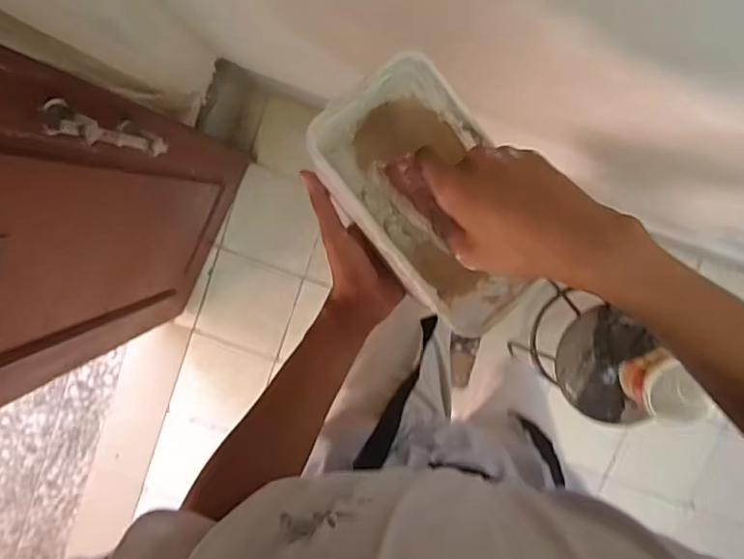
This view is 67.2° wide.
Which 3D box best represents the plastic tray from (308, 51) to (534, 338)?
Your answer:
[{"bbox_3d":[0.049,-0.065,0.458,0.108,0.137,0.193,-38,95,6],"label":"plastic tray"}]

